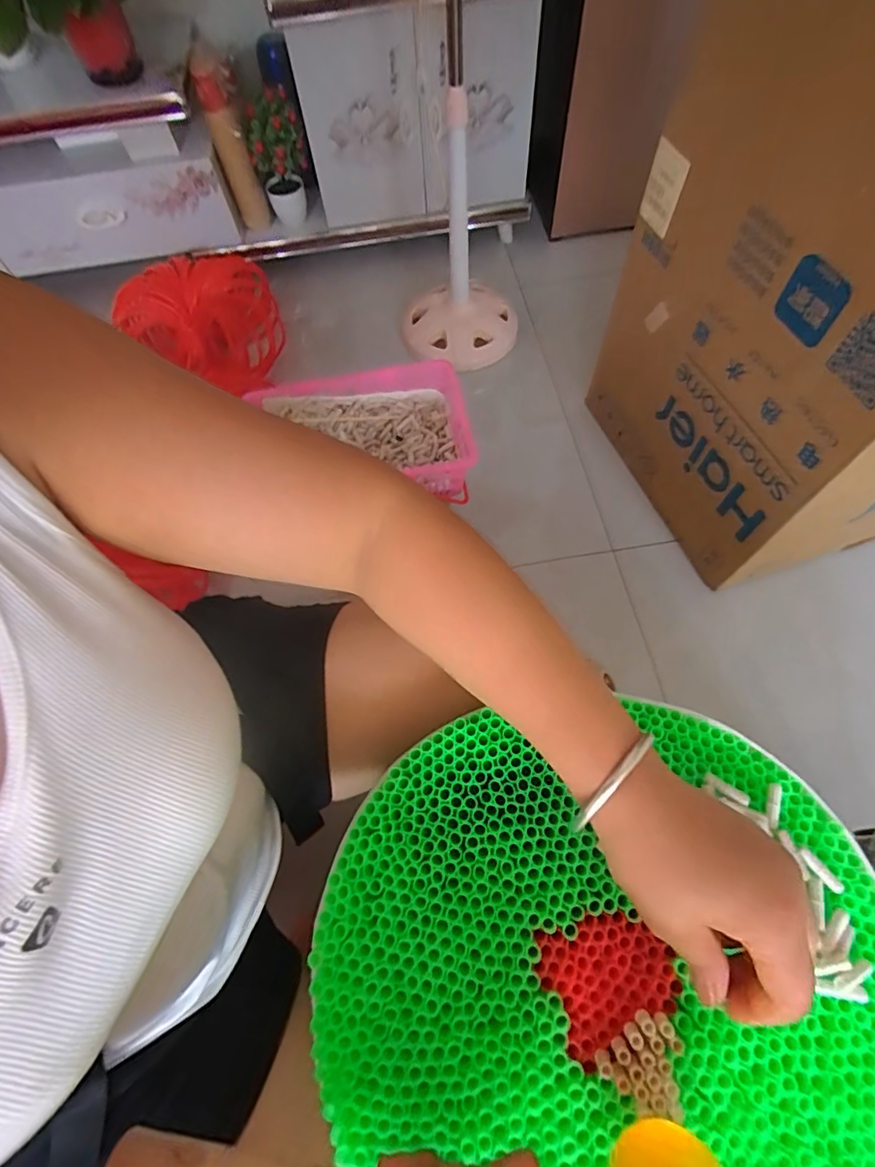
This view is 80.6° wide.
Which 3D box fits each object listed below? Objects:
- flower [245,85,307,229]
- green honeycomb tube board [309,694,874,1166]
[{"bbox_3d":[-0.355,-0.949,1.167,0.112,0.229,0.093,-15,65,-4],"label":"flower"},{"bbox_3d":[0.101,0.227,0.305,0.337,0.018,0.291,-4,64,1],"label":"green honeycomb tube board"}]

